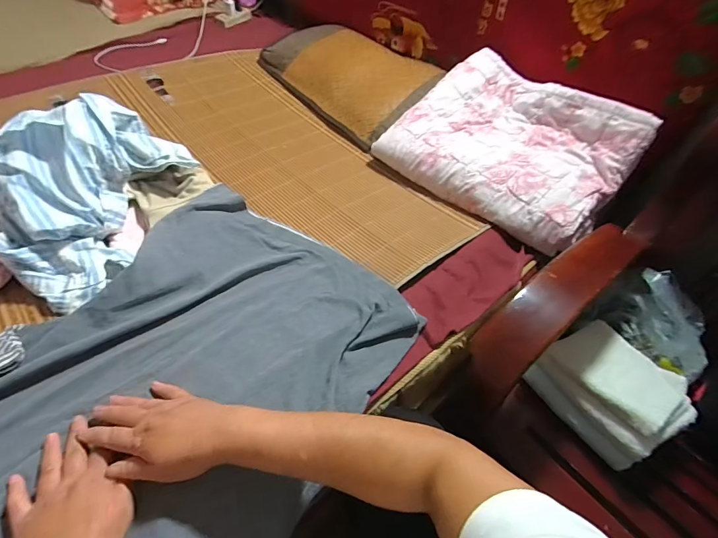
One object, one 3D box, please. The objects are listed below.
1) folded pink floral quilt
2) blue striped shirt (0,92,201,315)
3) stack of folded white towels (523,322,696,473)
[{"bbox_3d":[0.306,-0.271,0.775,0.442,0.060,0.348,37,76,24],"label":"folded pink floral quilt"},{"bbox_3d":[-0.431,-0.151,0.609,0.244,0.162,0.341,24,51,15],"label":"blue striped shirt"},{"bbox_3d":[0.403,0.181,0.592,0.167,0.096,0.178,-20,54,-21],"label":"stack of folded white towels"}]

